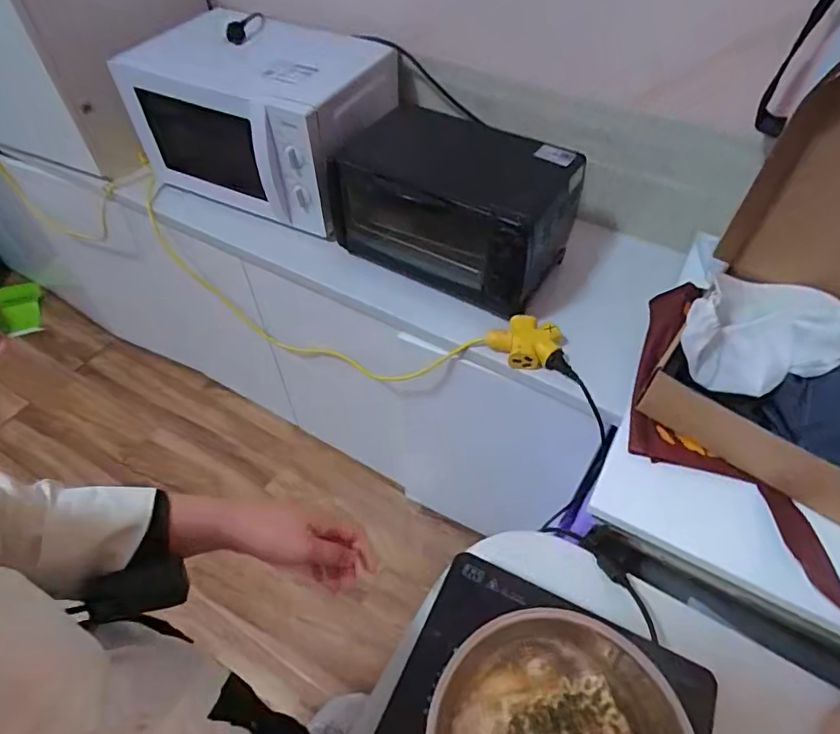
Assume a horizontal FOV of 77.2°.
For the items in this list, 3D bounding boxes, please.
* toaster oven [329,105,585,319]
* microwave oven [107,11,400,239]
[{"bbox_3d":[0.055,-0.281,0.908,0.383,0.192,0.228,24,55,19],"label":"toaster oven"},{"bbox_3d":[-0.289,-0.479,1.007,0.484,0.252,0.275,22,55,18],"label":"microwave oven"}]

